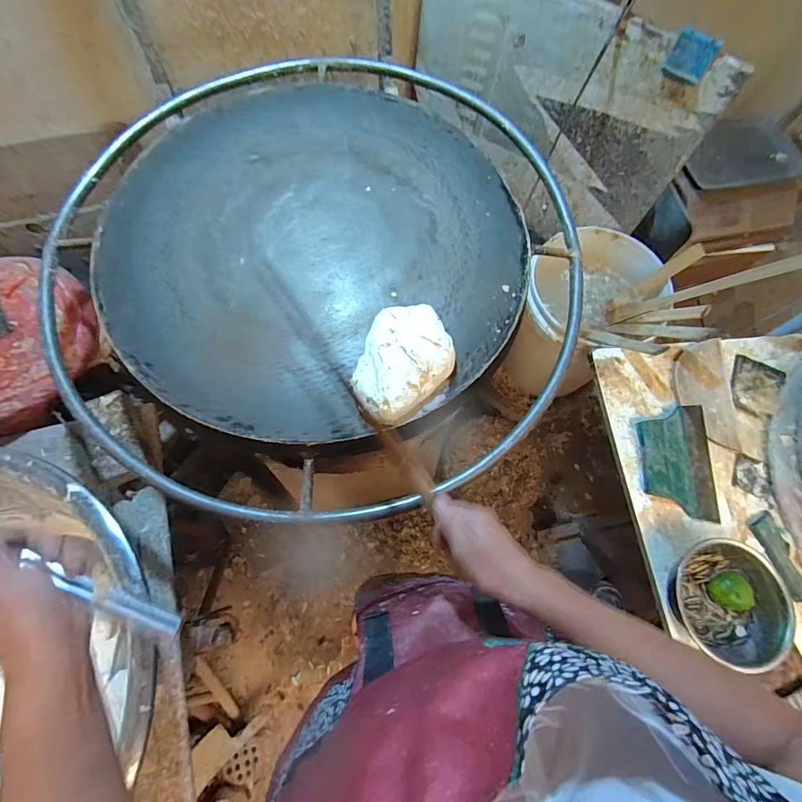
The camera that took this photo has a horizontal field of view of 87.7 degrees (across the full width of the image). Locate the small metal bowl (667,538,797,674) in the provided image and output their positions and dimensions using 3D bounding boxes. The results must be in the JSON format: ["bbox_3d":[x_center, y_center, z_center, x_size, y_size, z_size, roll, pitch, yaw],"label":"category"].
[{"bbox_3d":[0.472,0.292,0.614,0.150,0.064,0.159,1,69,-2],"label":"small metal bowl"}]

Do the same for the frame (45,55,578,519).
[{"bbox_3d":[-0.128,-0.250,0.657,0.819,0.044,0.860,-30,73,-12],"label":"frame"}]

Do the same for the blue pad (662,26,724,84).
[{"bbox_3d":[0.475,-0.562,0.681,0.064,0.055,0.019,35,72,11],"label":"blue pad"}]

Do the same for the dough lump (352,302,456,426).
[{"bbox_3d":[0.006,-0.055,0.547,0.117,0.043,0.167,17,70,5],"label":"dough lump"}]

